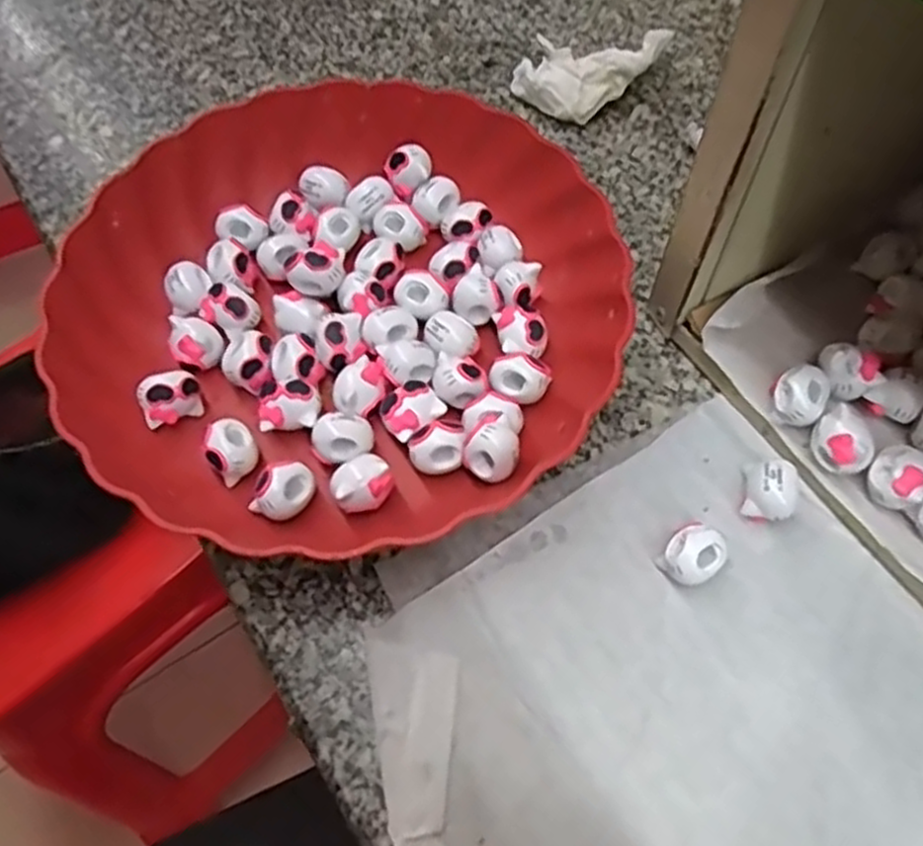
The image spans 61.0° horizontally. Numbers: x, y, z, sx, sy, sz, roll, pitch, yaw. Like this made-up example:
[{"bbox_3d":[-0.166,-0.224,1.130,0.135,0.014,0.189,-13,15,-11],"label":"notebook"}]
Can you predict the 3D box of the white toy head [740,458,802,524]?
[{"bbox_3d":[0.128,0.029,0.324,0.022,0.019,0.024,24,64,14],"label":"white toy head"}]

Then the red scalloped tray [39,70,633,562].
[{"bbox_3d":[-0.053,-0.056,0.364,0.246,0.050,0.249,5,61,4],"label":"red scalloped tray"}]

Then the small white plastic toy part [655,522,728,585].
[{"bbox_3d":[0.091,0.053,0.310,0.020,0.021,0.023,39,68,20],"label":"small white plastic toy part"}]

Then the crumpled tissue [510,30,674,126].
[{"bbox_3d":[0.071,-0.192,0.436,0.082,0.033,0.039,-2,61,0],"label":"crumpled tissue"}]

